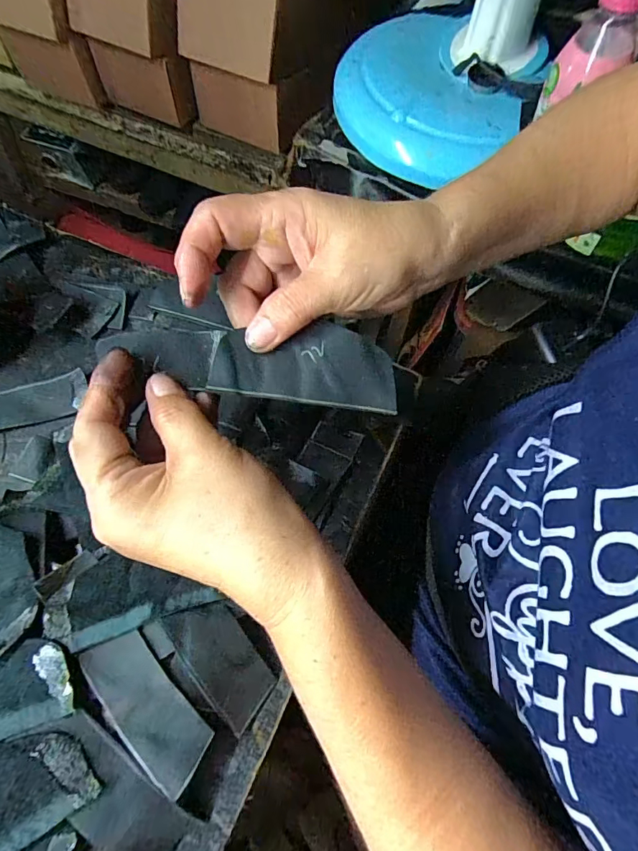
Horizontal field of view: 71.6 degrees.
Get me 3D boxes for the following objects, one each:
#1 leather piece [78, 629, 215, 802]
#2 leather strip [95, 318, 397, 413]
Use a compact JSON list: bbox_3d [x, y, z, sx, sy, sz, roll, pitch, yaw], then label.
[{"bbox_3d":[-0.081,0.133,0.210,0.031,0.004,0.073,-40,80,-13],"label":"leather piece"},{"bbox_3d":[-0.032,-0.033,0.221,0.142,0.014,0.037,6,70,-1],"label":"leather strip"}]

